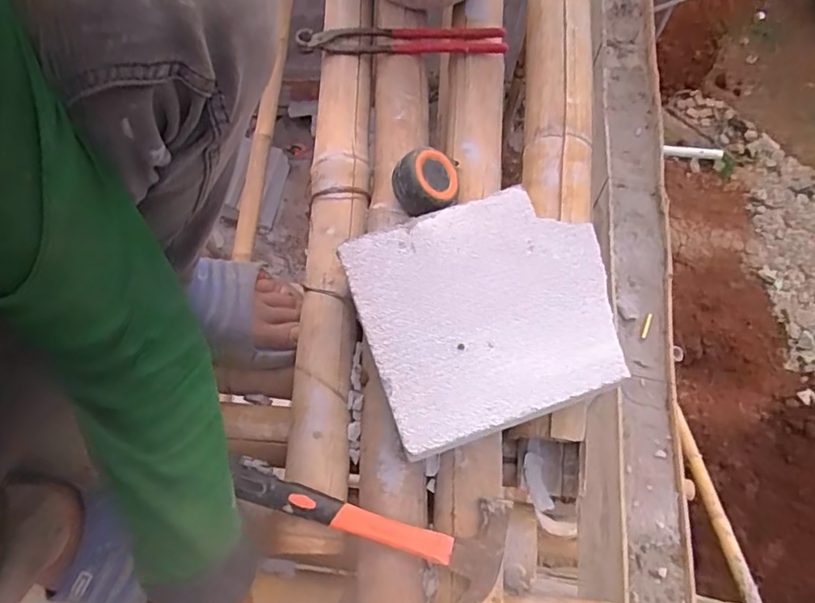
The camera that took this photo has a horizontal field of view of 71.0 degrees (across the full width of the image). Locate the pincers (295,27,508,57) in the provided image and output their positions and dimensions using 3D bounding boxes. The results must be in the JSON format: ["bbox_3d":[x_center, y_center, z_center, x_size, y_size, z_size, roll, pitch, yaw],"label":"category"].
[{"bbox_3d":[-0.007,-0.314,0.689,0.243,0.024,0.034,2,69,1],"label":"pincers"}]

